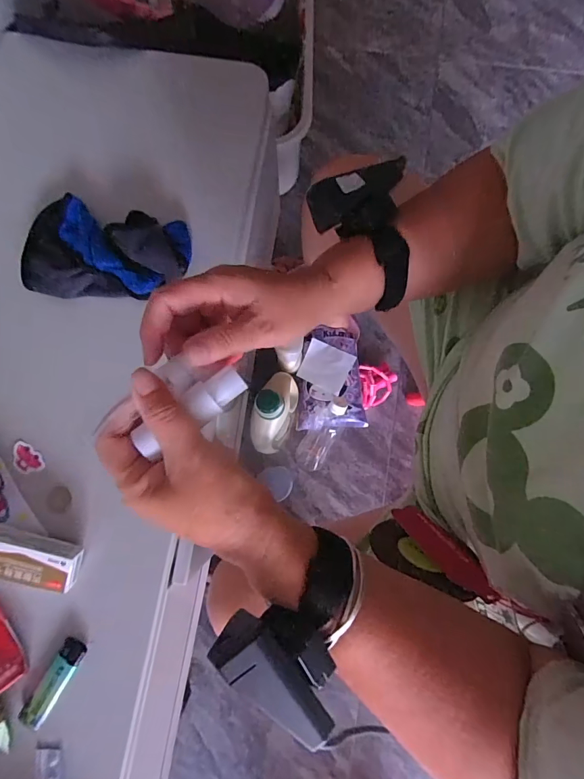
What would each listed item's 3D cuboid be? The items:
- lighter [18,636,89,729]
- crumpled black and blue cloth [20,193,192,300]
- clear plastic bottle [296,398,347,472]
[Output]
[{"bbox_3d":[-0.213,0.262,0.358,0.024,0.012,0.072,29,81,7],"label":"lighter"},{"bbox_3d":[-0.192,-0.140,0.415,0.159,0.027,0.103,12,79,4],"label":"crumpled black and blue cloth"},{"bbox_3d":[0.056,0.081,0.731,0.052,0.056,0.176,32,125,7],"label":"clear plastic bottle"}]

